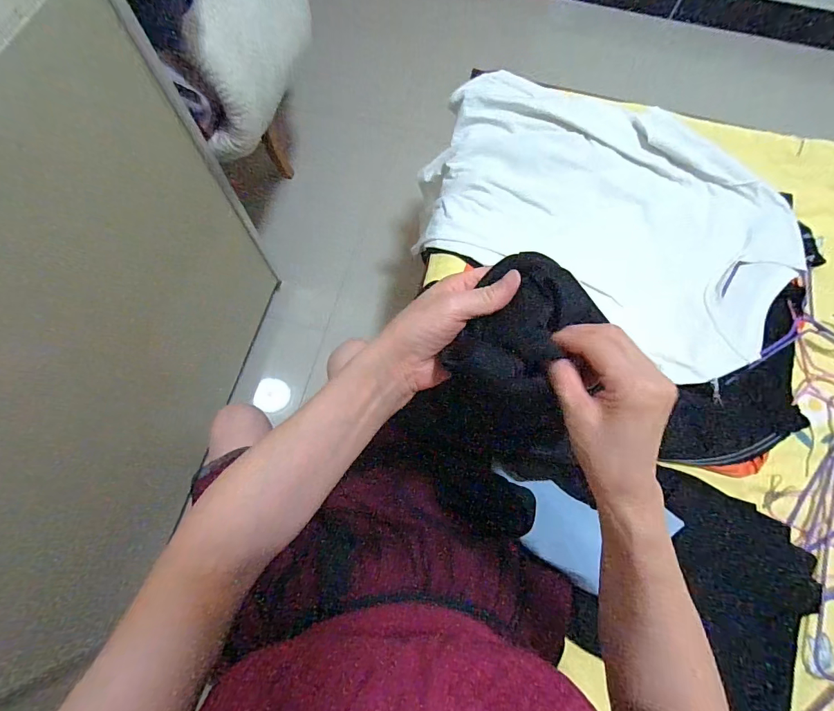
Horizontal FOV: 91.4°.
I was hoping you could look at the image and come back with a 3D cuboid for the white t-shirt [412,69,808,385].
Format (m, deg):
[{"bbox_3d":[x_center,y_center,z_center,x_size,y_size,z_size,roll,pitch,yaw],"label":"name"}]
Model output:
[{"bbox_3d":[0.321,-0.256,0.739,0.652,0.082,0.454,32,74,9],"label":"white t-shirt"}]

